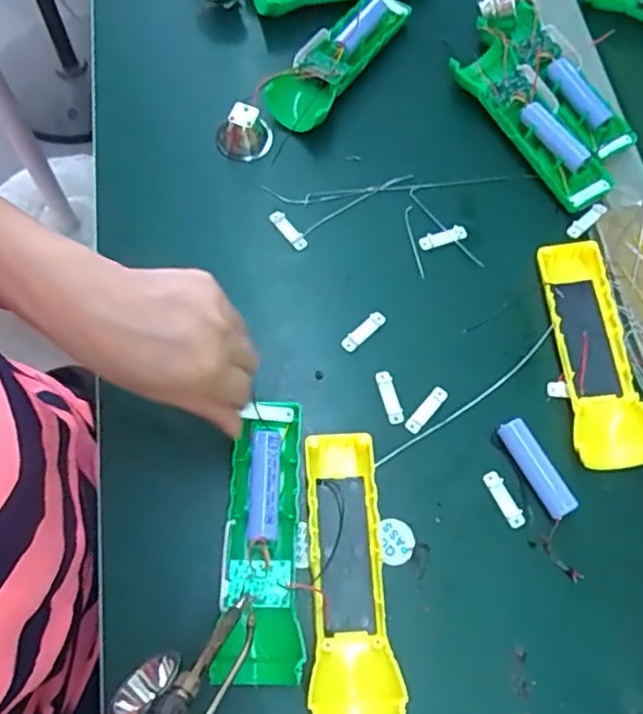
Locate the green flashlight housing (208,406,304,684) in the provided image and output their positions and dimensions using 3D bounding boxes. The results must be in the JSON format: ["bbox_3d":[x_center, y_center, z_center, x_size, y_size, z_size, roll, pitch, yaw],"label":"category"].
[{"bbox_3d":[-0.035,0.106,0.381,0.046,0.025,0.164,2,69,-2],"label":"green flashlight housing"}]

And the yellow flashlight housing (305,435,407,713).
[{"bbox_3d":[0.016,0.128,0.379,0.047,0.023,0.162,-1,67,-3],"label":"yellow flashlight housing"}]

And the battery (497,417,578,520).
[{"bbox_3d":[0.138,0.072,0.409,0.016,0.018,0.066,-24,70,-12],"label":"battery"}]

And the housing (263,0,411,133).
[{"bbox_3d":[0.016,-0.257,0.529,0.054,0.027,0.158,29,69,9],"label":"housing"}]

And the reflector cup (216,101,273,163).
[{"bbox_3d":[-0.063,-0.179,0.505,0.043,0.033,0.038,2,67,-2],"label":"reflector cup"}]

